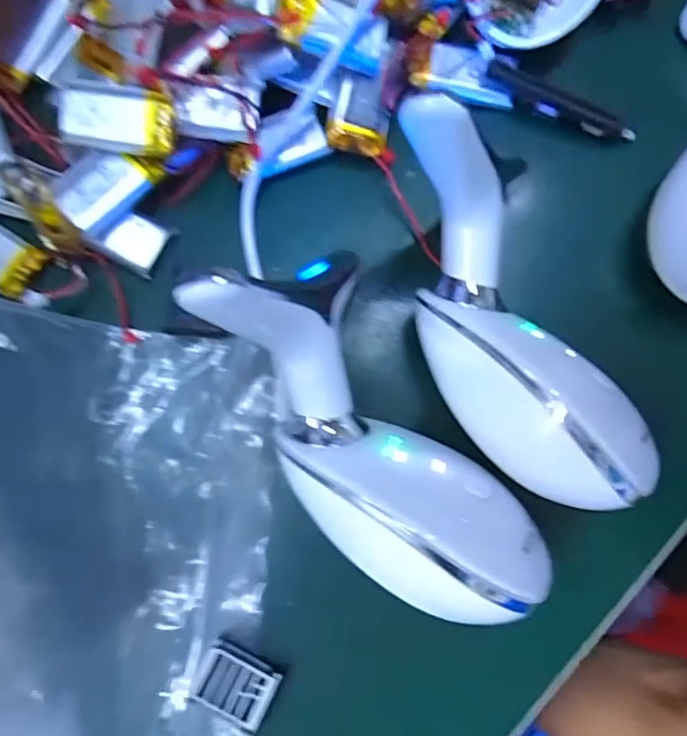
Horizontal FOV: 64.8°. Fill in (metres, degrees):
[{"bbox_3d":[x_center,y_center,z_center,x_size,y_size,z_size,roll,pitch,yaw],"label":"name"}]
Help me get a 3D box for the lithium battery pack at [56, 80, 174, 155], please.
[{"bbox_3d":[-0.074,-0.082,0.177,0.037,0.011,0.019,7,77,2],"label":"lithium battery pack"}]

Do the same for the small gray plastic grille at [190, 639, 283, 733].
[{"bbox_3d":[-0.032,0.095,0.163,0.023,0.011,0.015,28,78,6],"label":"small gray plastic grille"}]

